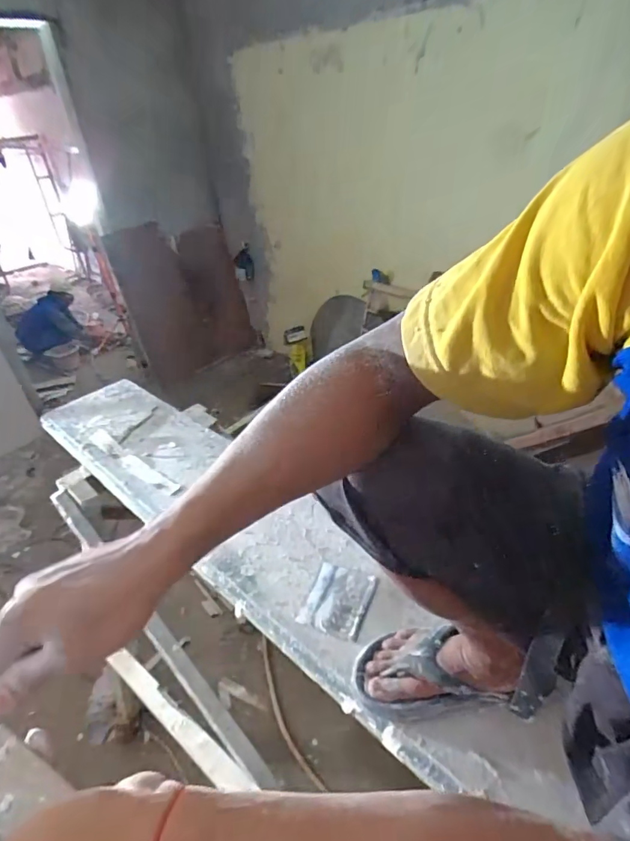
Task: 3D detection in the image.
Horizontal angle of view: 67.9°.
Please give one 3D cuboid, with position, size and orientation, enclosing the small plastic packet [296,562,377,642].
[{"bbox_3d":[0.041,0.296,0.776,0.095,0.010,0.121,10,38,21],"label":"small plastic packet"}]

